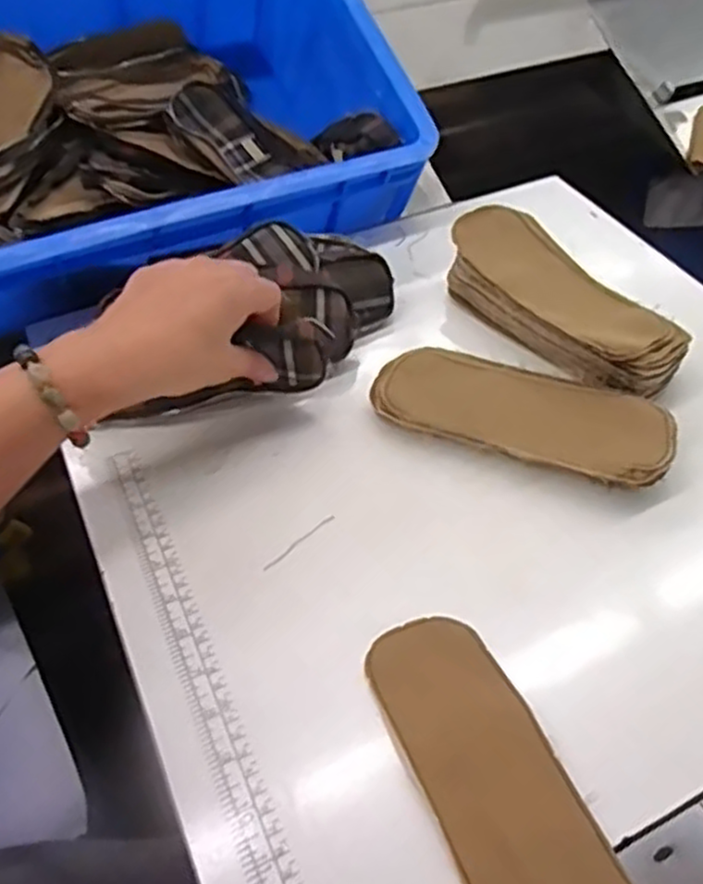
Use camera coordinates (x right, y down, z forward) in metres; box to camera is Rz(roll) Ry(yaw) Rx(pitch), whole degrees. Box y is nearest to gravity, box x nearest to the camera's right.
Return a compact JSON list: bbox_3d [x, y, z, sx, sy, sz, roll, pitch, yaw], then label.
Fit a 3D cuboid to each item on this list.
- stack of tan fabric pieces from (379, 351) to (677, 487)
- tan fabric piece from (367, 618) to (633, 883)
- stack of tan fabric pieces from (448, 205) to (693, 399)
[{"bbox_3d":[0.118,-0.022,0.519,0.200,0.028,0.085,18,51,16],"label":"stack of tan fabric pieces"},{"bbox_3d":[0.070,0.163,0.358,0.068,0.012,0.178,-22,51,-17],"label":"tan fabric piece"},{"bbox_3d":[0.161,-0.106,0.576,0.077,0.055,0.203,-26,53,-20],"label":"stack of tan fabric pieces"}]

